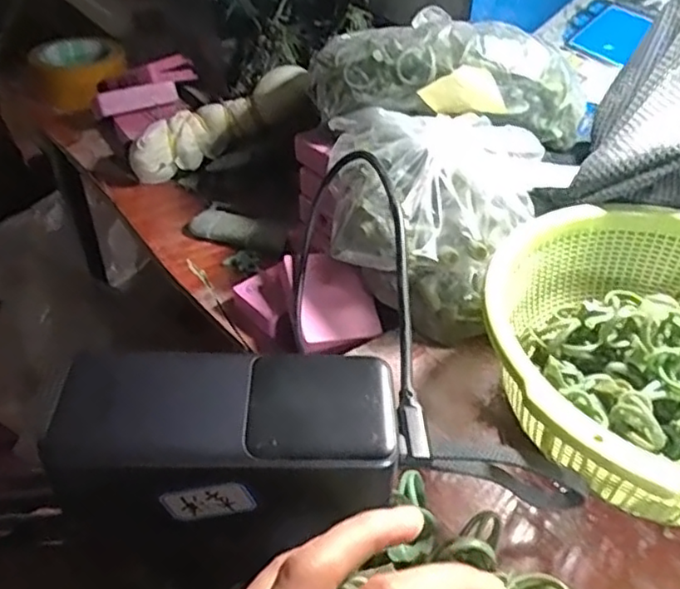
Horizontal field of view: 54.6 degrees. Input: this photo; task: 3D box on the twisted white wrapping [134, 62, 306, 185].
[{"bbox_3d":[-0.106,-0.149,0.572,0.163,0.045,0.031,-28,45,0],"label":"twisted white wrapping"}]

